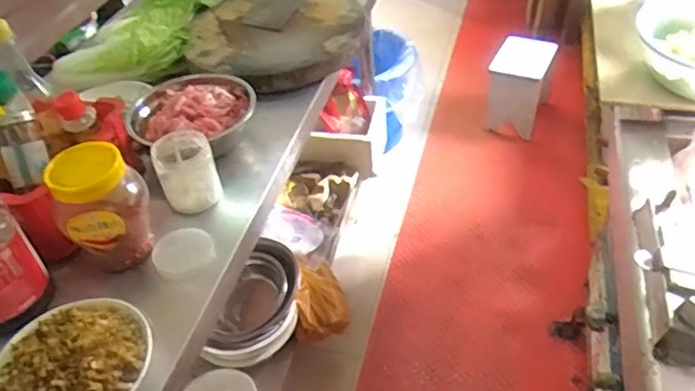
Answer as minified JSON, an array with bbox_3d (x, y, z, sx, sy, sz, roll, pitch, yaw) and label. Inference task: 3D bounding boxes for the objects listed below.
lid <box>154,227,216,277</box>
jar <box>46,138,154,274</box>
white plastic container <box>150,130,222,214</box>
[{"bbox_3d":[-0.235,0.080,0.854,0.081,0.018,0.084,-4,43,3],"label":"lid"},{"bbox_3d":[-0.330,0.018,0.813,0.098,0.161,0.090,-4,43,3],"label":"jar"},{"bbox_3d":[-0.248,-0.036,0.922,0.087,0.096,0.080,-18,44,-12],"label":"white plastic container"}]

